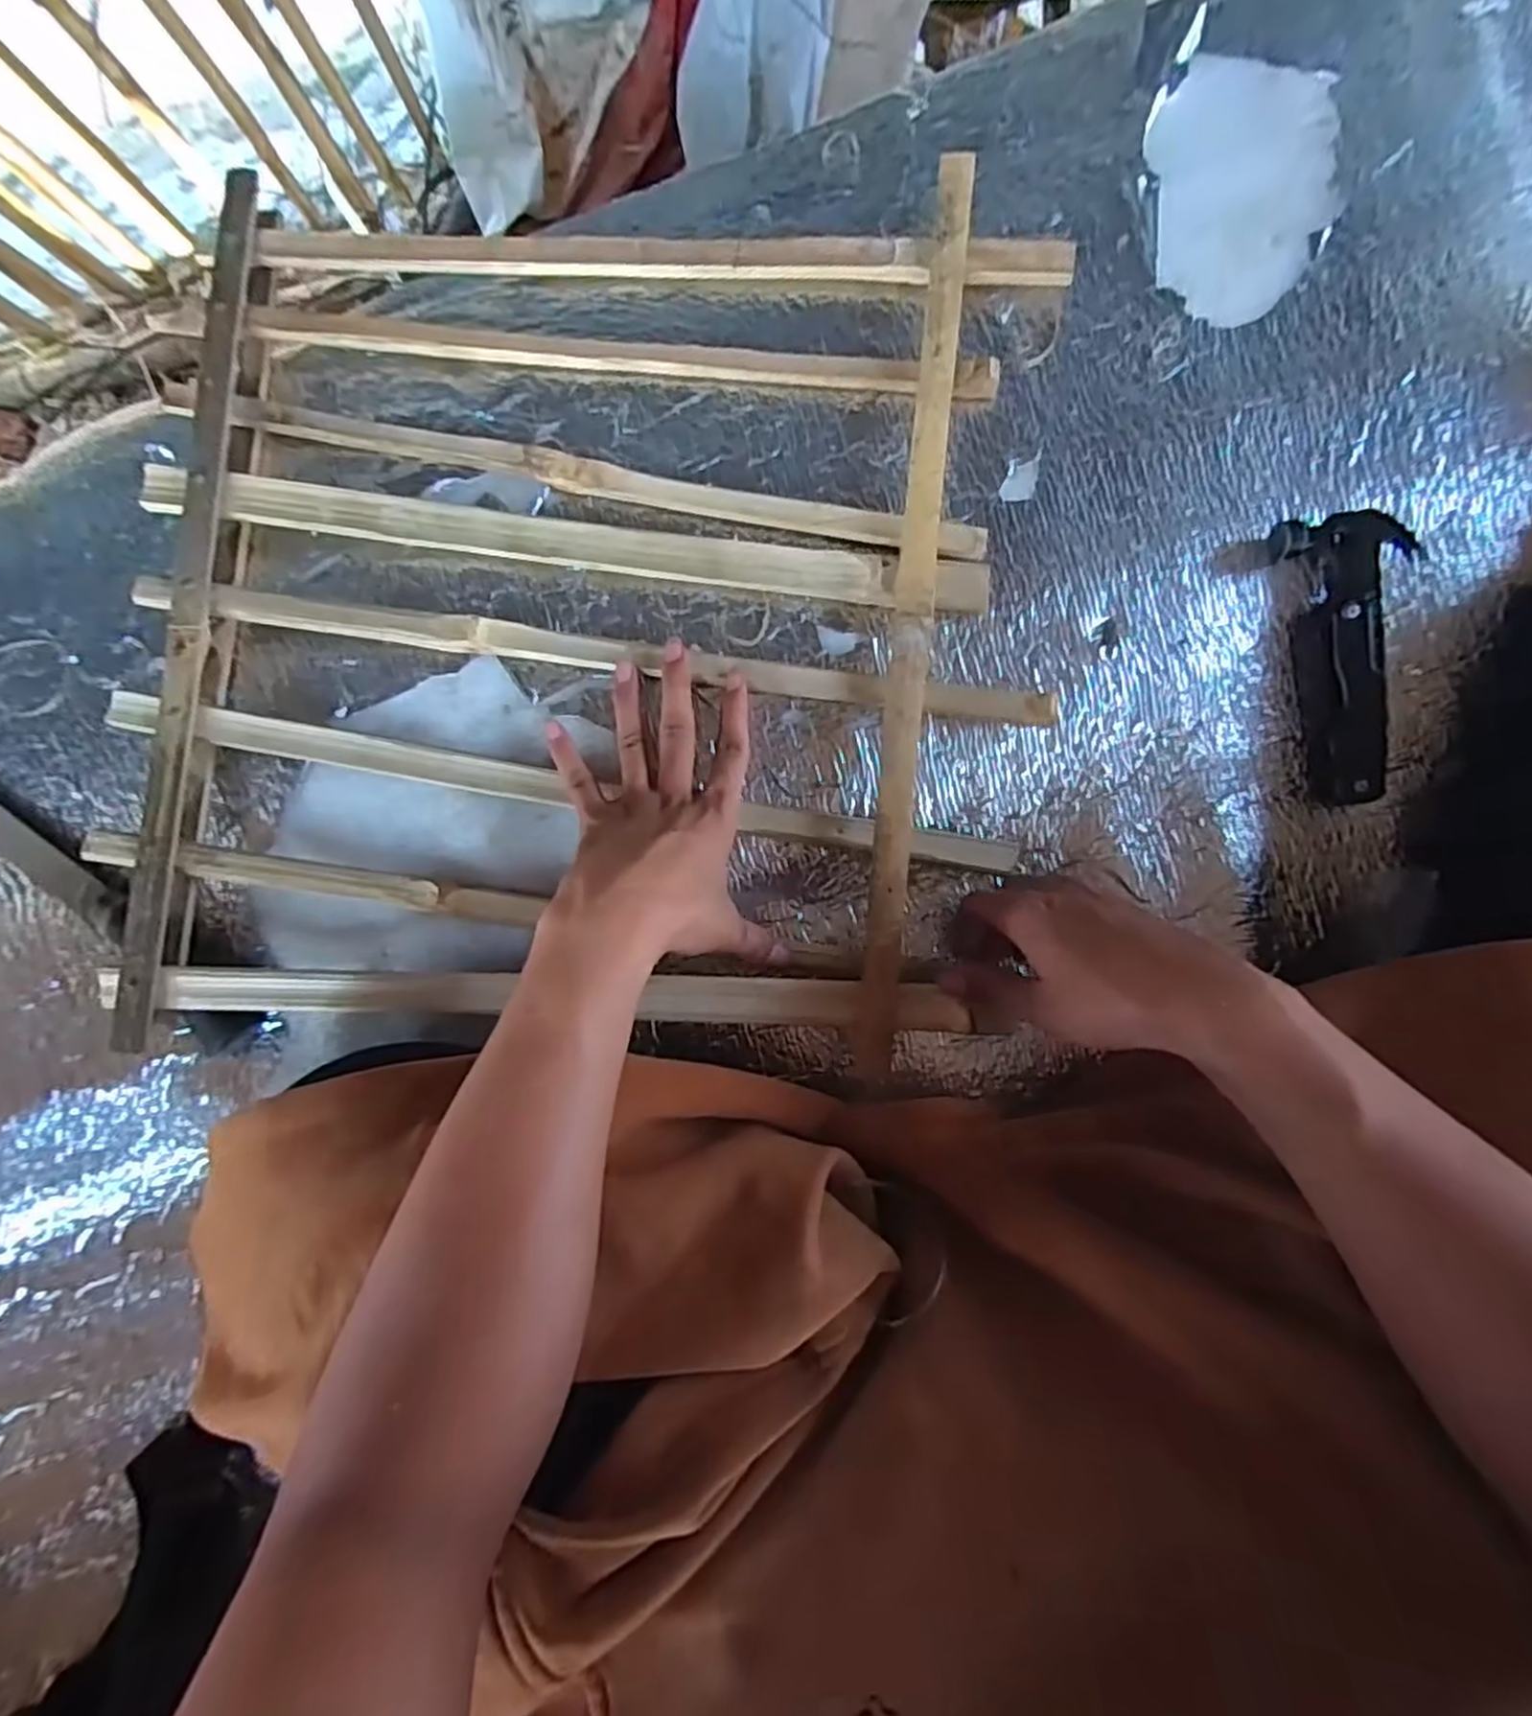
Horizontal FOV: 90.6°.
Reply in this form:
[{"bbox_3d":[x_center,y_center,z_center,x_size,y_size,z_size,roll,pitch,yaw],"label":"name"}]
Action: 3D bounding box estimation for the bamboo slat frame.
[{"bbox_3d":[-0.096,-0.134,0.432,0.482,0.064,0.469,4,89,3],"label":"bamboo slat frame"}]

